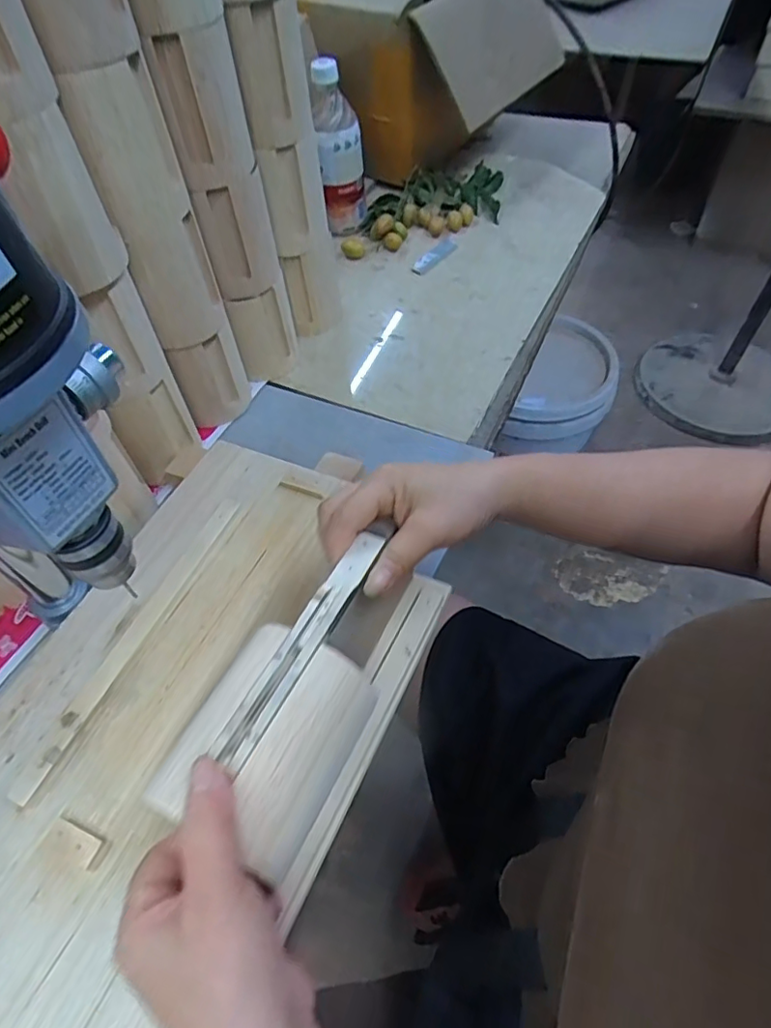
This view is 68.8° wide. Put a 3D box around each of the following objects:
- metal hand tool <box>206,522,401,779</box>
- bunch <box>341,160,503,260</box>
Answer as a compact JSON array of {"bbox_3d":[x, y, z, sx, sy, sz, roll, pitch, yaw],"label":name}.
[{"bbox_3d":[-0.038,0.059,0.296,0.019,0.004,0.150,22,54,18],"label":"metal hand tool"},{"bbox_3d":[0.056,-0.417,0.763,0.261,0.038,0.114,-17,55,-9],"label":"bunch"}]

